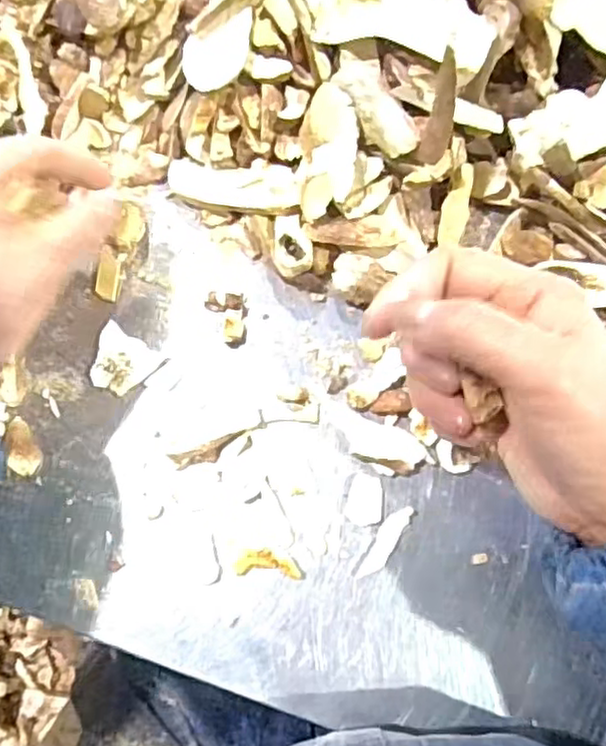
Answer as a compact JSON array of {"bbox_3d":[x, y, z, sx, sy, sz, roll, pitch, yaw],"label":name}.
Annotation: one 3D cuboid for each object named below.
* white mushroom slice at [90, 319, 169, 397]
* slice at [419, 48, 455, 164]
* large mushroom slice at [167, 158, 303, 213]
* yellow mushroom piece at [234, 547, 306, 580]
[{"bbox_3d":[-0.089,-0.004,0.337,0.034,0.005,0.029,31,81,4],"label":"white mushroom slice"},{"bbox_3d":[0.060,-0.113,0.296,0.010,0.053,0.010,3,51,-1],"label":"slice"},{"bbox_3d":[-0.035,-0.094,0.345,0.071,0.008,0.024,10,79,16],"label":"large mushroom slice"},{"bbox_3d":[-0.015,0.089,0.320,0.031,0.004,0.012,5,80,0],"label":"yellow mushroom piece"}]

